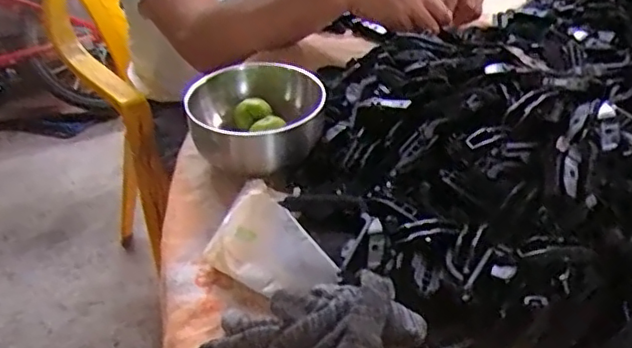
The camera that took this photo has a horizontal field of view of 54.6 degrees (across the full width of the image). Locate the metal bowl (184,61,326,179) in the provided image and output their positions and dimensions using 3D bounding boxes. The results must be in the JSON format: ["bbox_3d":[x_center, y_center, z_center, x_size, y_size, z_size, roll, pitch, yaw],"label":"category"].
[{"bbox_3d":[-0.055,-0.052,0.573,0.119,0.057,0.119,-1,38,1],"label":"metal bowl"}]

